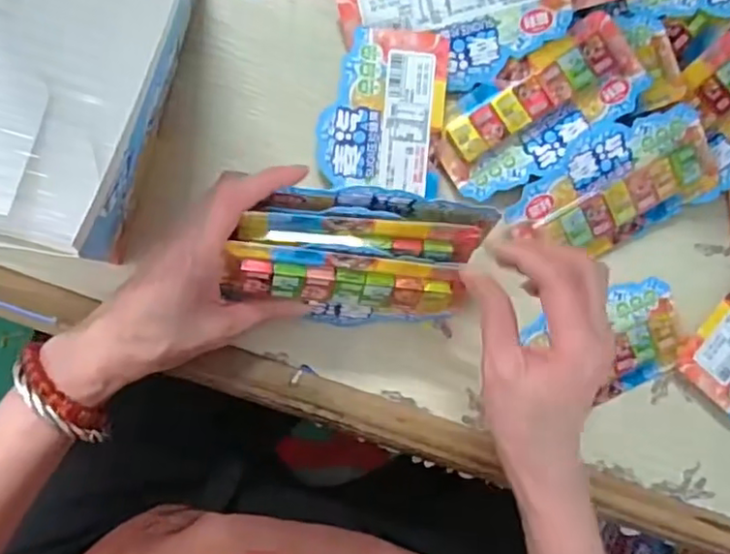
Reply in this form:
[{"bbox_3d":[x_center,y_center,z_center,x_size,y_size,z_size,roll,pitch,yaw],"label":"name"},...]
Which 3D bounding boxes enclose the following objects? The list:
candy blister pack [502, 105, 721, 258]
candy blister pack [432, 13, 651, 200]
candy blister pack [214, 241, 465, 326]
[{"bbox_3d":[0.166,-0.061,0.411,0.139,0.008,0.072,-29,93,-7],"label":"candy blister pack"},{"bbox_3d":[0.116,-0.109,0.409,0.143,0.015,0.064,-36,94,-7],"label":"candy blister pack"},{"bbox_3d":[-0.013,0.012,0.365,0.133,0.073,0.013,6,59,-7],"label":"candy blister pack"}]

